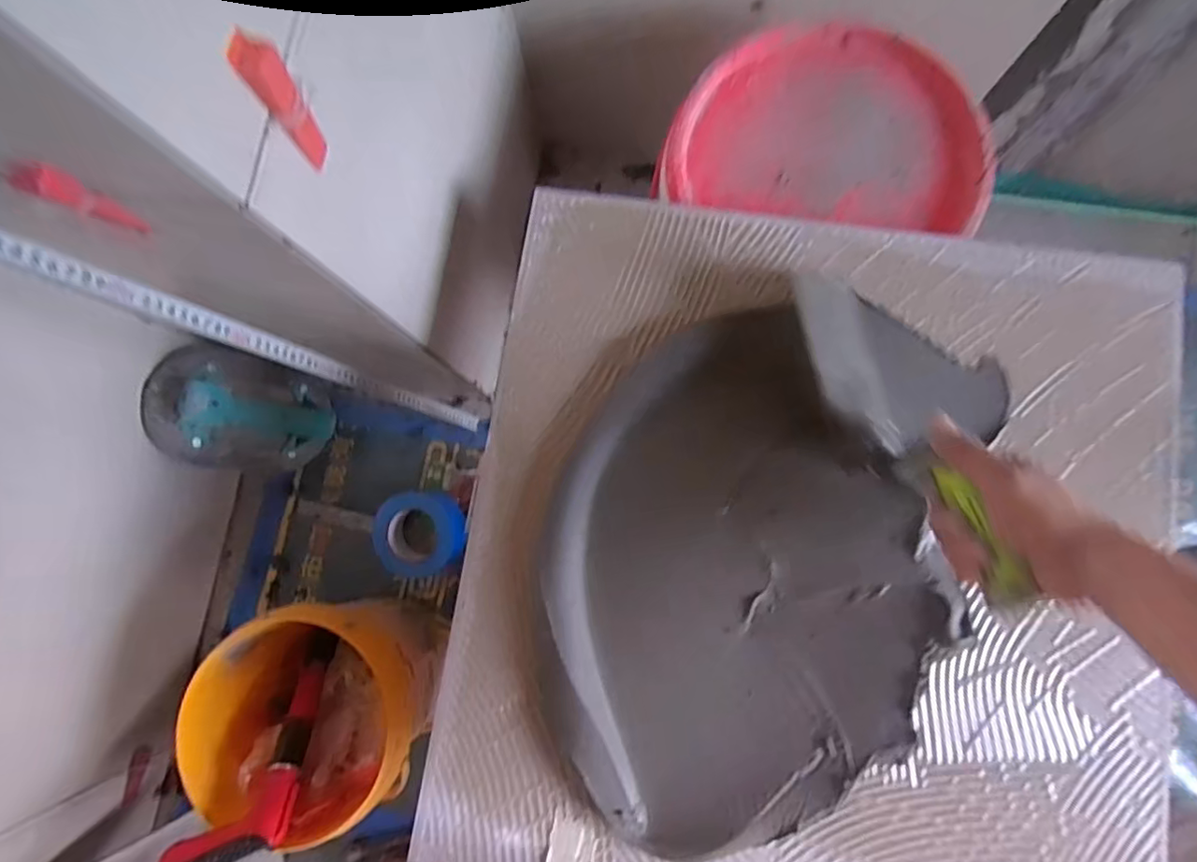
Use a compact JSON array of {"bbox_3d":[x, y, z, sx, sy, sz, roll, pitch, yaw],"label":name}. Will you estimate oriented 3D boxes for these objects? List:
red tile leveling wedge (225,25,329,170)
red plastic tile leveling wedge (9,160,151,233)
[{"bbox_3d":[-0.184,-0.194,0.335,0.017,0.082,0.025,-5,81,1],"label":"red tile leveling wedge"},{"bbox_3d":[-0.317,-0.140,0.345,0.011,0.083,0.021,23,83,5],"label":"red plastic tile leveling wedge"}]

